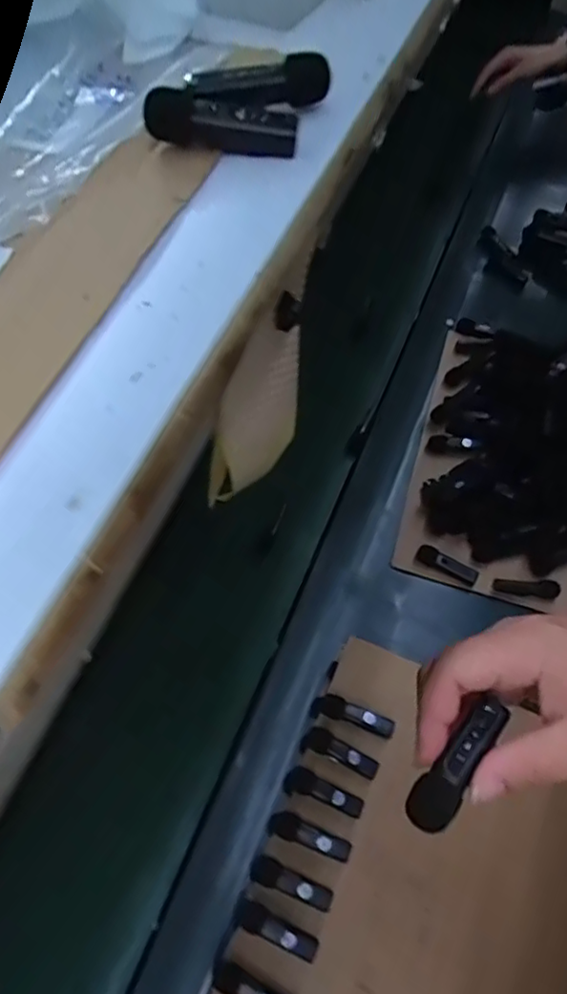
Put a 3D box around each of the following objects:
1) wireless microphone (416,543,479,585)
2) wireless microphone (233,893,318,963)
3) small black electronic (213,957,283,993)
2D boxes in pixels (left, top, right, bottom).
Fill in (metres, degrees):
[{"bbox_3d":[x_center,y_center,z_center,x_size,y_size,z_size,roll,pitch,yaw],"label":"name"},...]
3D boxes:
[{"bbox_3d":[0.169,0.072,0.650,0.063,0.020,0.015,27,64,16],"label":"wireless microphone"},{"bbox_3d":[-0.006,0.329,0.475,0.068,0.011,0.020,22,63,14],"label":"wireless microphone"},{"bbox_3d":[-0.021,0.363,0.459,0.064,0.007,0.019,20,62,13],"label":"small black electronic"}]

